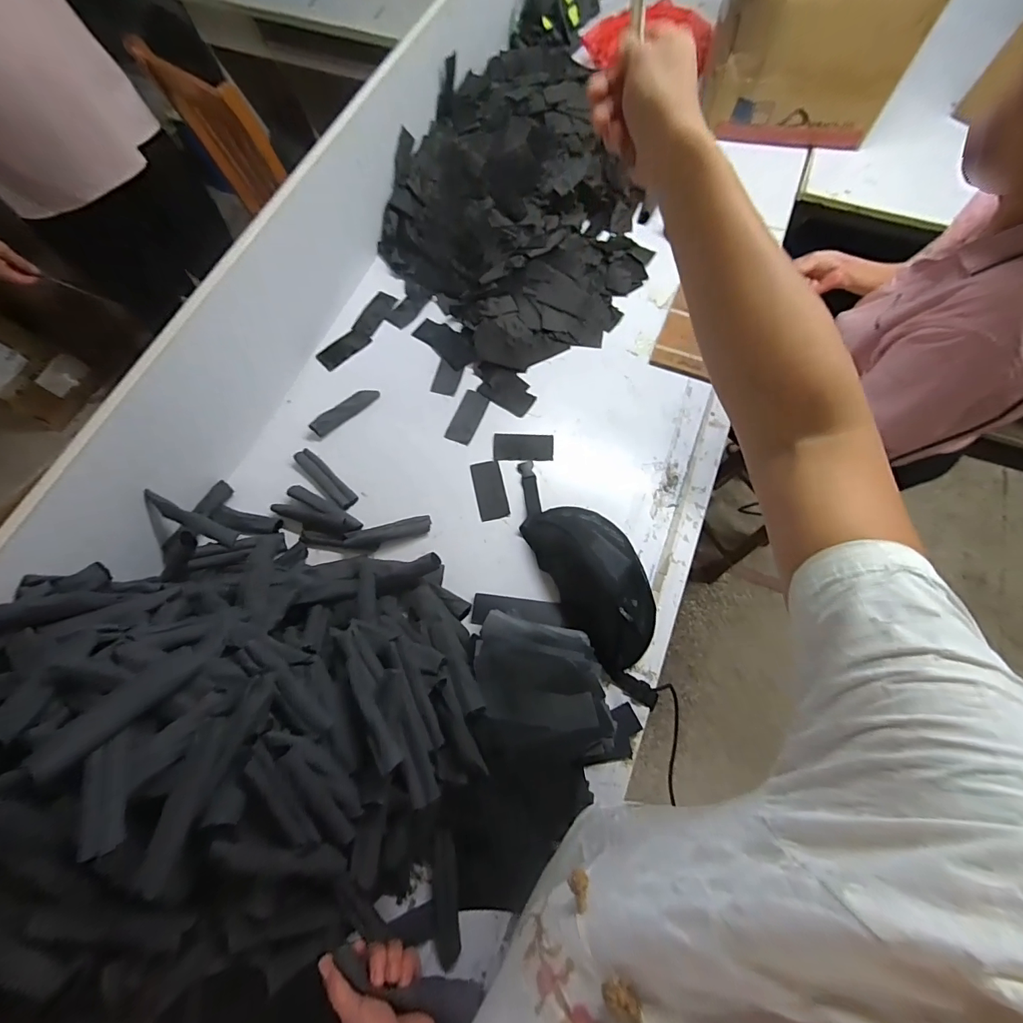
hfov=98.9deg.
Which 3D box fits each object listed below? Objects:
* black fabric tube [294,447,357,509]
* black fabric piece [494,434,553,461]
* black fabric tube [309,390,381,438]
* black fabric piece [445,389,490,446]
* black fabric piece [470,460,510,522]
[{"bbox_3d":[-0.358,-0.062,0.839,0.163,0.015,0.036,41,77,14],"label":"black fabric tube"},{"bbox_3d":[0.024,-0.126,0.864,0.115,0.004,0.053,1,79,1],"label":"black fabric piece"},{"bbox_3d":[-0.338,-0.207,0.885,0.147,0.025,0.040,-39,74,-11],"label":"black fabric tube"},{"bbox_3d":[-0.089,-0.192,0.888,0.055,0.006,0.120,20,73,8],"label":"black fabric piece"},{"bbox_3d":[-0.041,-0.041,0.836,0.055,0.005,0.117,-13,71,-2],"label":"black fabric piece"}]

